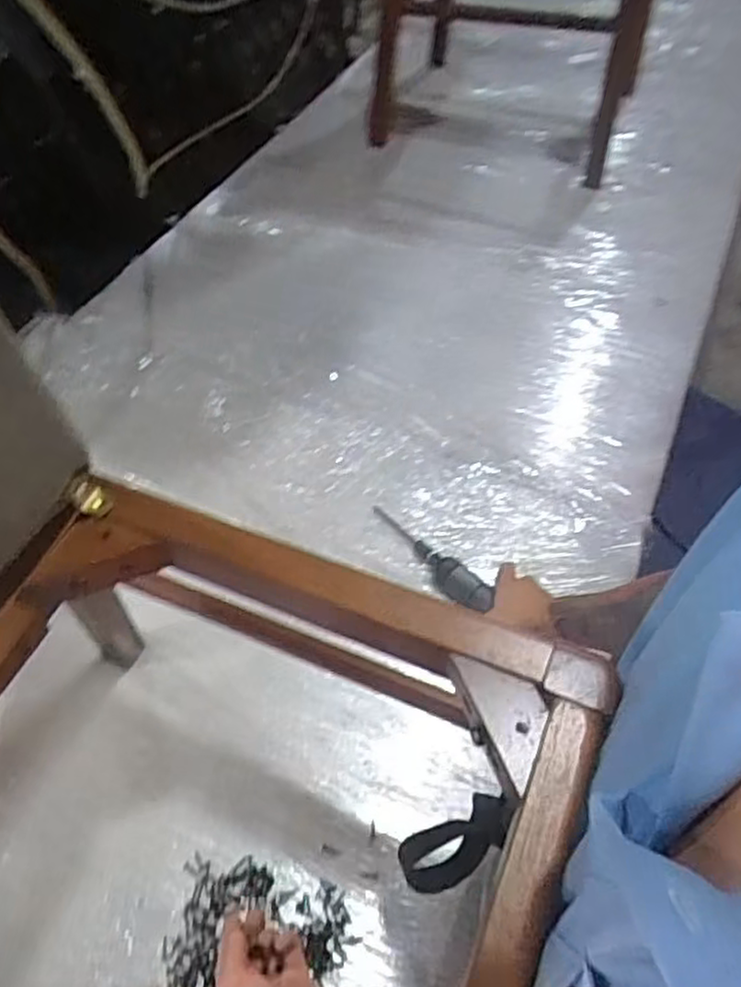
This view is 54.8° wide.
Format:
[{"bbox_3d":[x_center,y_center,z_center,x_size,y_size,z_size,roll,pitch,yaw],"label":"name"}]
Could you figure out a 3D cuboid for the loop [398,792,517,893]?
[{"bbox_3d":[0.070,0.284,0.582,0.115,0.054,0.043,-49,58,21],"label":"loop"}]

